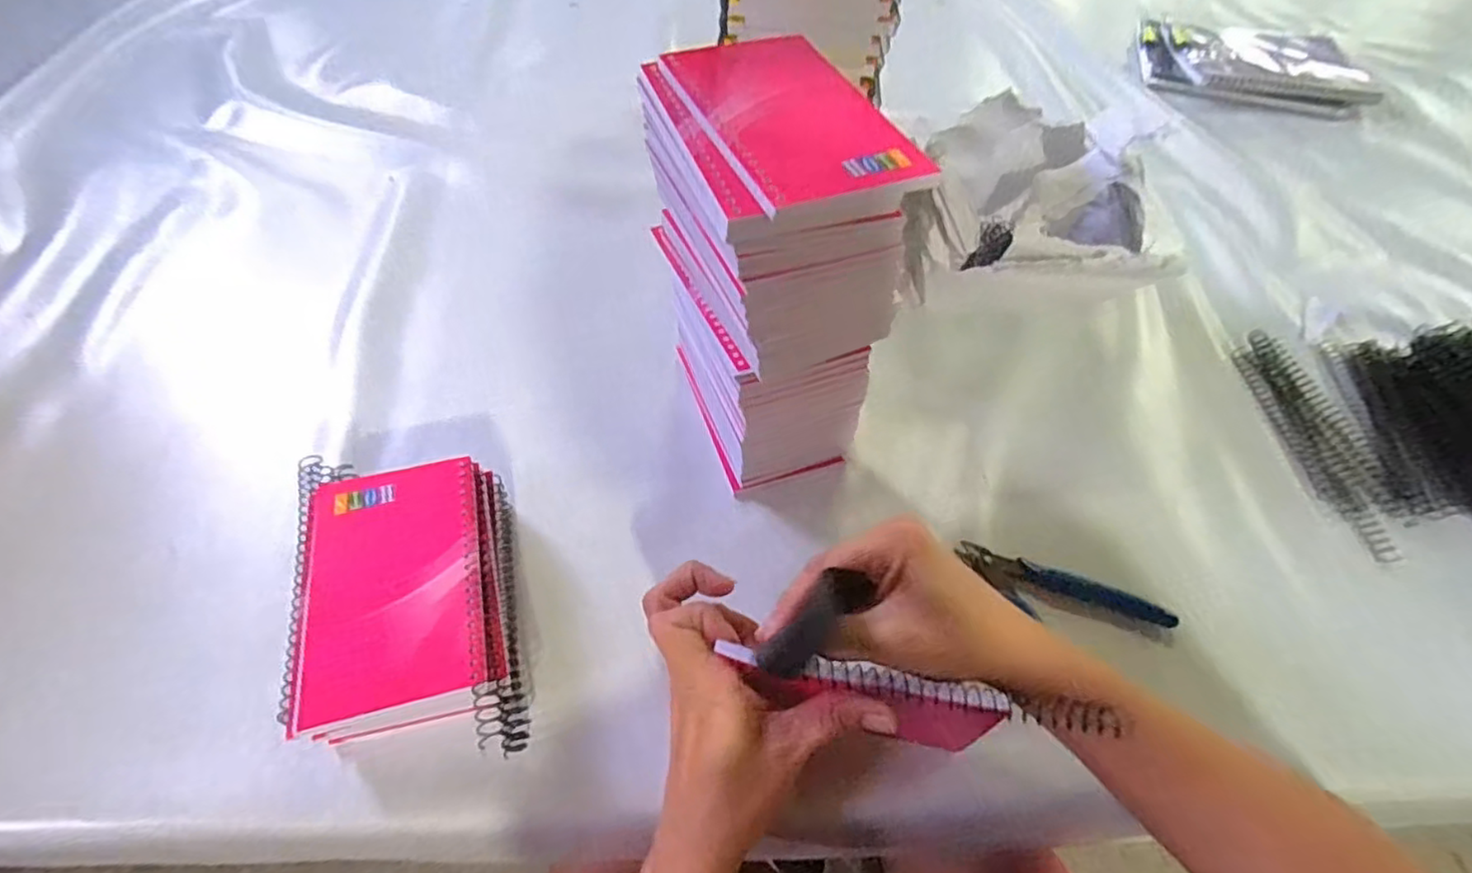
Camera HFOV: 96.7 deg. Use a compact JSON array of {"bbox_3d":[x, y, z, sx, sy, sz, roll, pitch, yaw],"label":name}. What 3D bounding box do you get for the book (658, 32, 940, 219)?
[{"bbox_3d":[0.023,-0.151,0.301,0.081,0.007,0.133,-19,59,-15],"label":"book"}]

